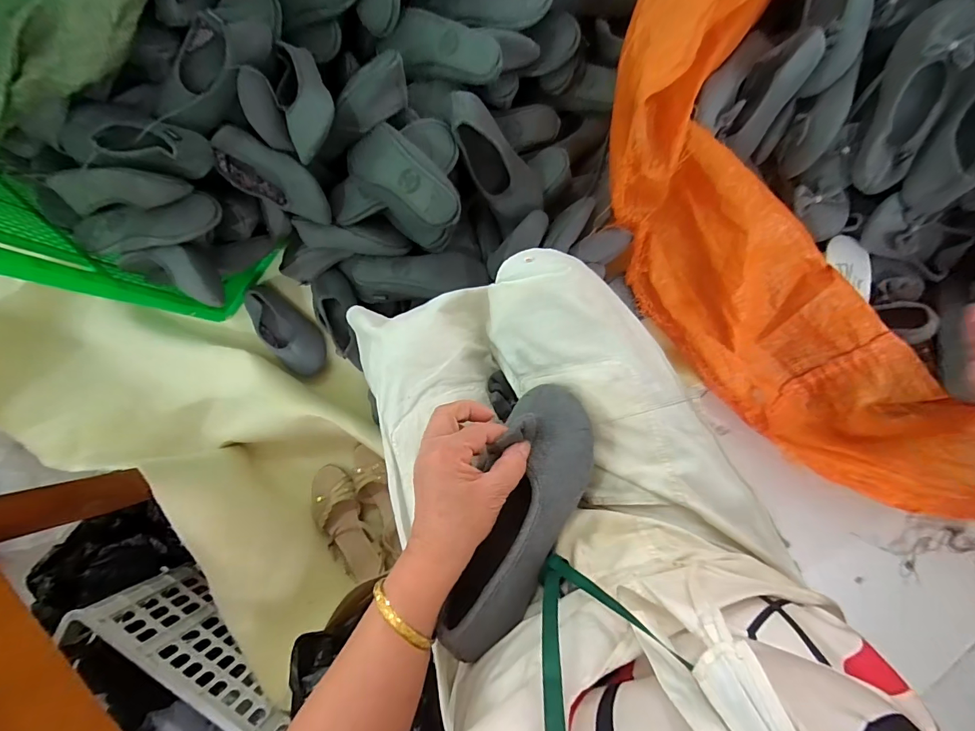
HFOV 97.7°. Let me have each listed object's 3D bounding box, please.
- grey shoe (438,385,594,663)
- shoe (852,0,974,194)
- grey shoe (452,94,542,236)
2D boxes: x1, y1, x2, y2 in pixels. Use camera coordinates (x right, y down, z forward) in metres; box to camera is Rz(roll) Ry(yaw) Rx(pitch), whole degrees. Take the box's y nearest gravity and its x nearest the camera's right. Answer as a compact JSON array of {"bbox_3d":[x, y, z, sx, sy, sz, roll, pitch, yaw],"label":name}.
[{"bbox_3d":[0.029,0.127,0.360,0.079,0.051,0.223,22,75,8],"label":"grey shoe"},{"bbox_3d":[0.630,-0.389,0.630,0.081,0.049,0.245,11,115,8],"label":"shoe"},{"bbox_3d":[0.019,-0.331,0.712,0.090,0.236,0.066,-36,41,4],"label":"grey shoe"}]

